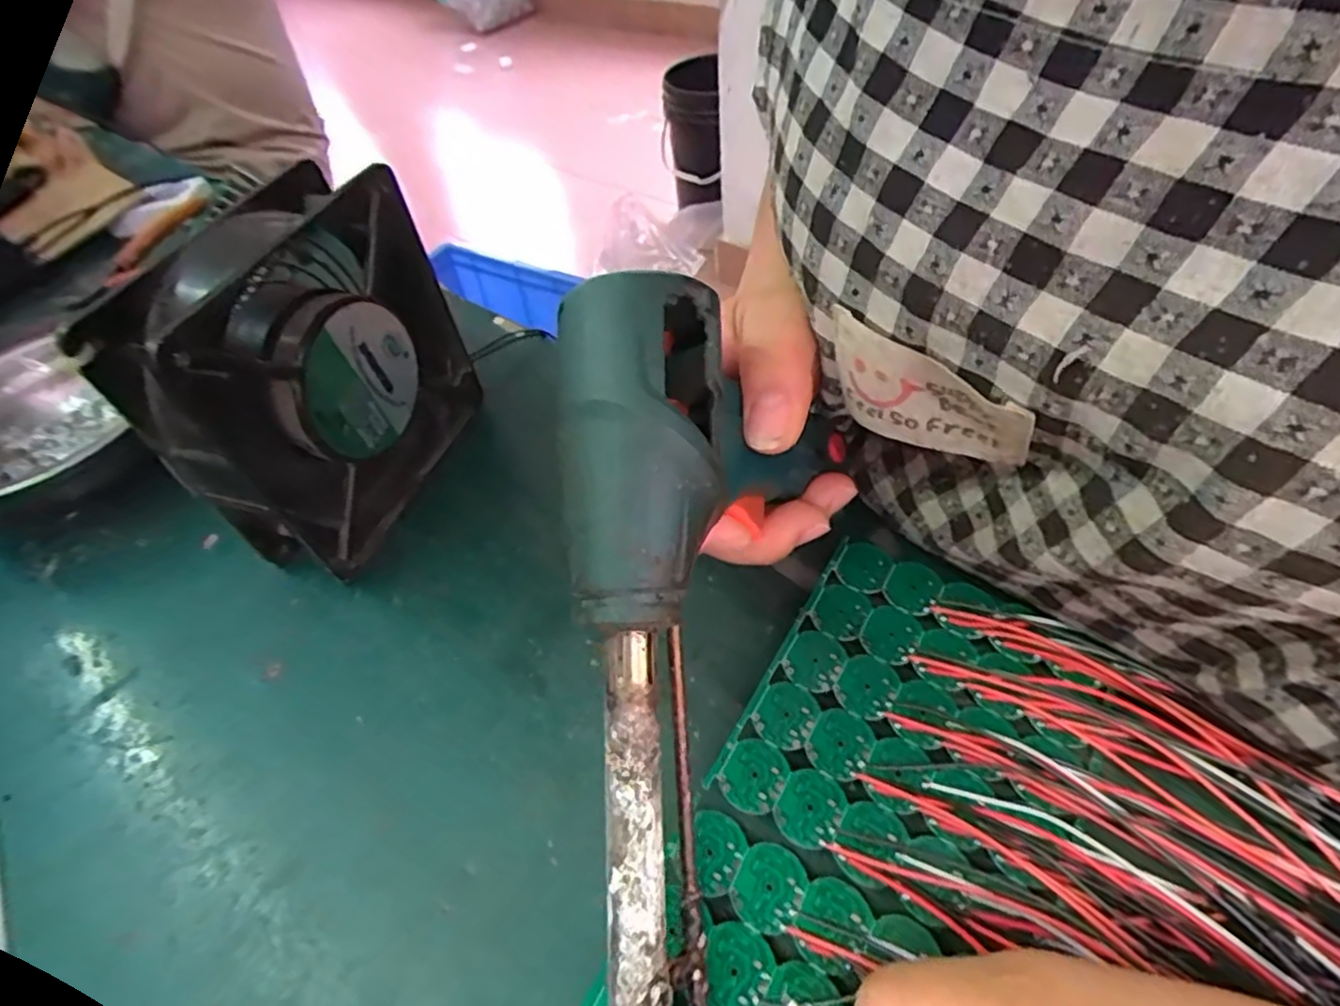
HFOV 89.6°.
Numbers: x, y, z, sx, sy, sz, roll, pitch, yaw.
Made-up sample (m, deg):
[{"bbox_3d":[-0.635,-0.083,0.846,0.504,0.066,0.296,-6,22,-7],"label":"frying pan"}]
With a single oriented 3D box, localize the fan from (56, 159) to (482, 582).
[{"bbox_3d":[-0.135,-0.048,0.266,0.045,0.123,0.118,12,51,17],"label":"fan"}]

